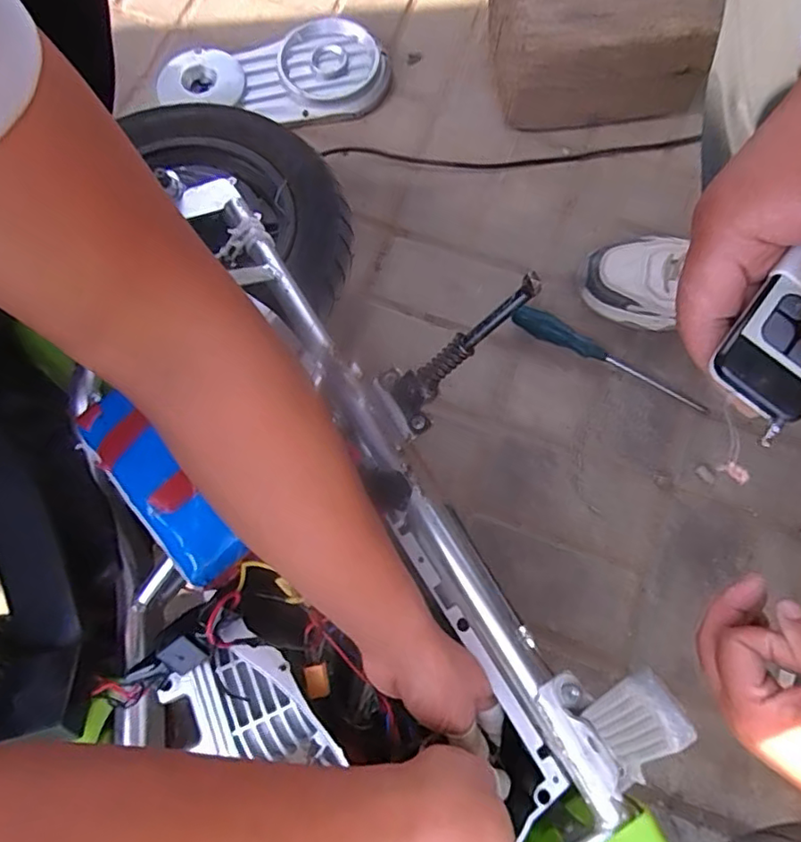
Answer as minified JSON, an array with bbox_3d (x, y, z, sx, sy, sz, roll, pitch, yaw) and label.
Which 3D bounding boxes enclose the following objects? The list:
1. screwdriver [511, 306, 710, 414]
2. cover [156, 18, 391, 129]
[{"bbox_3d":[0.241,-0.070,0.647,0.239,0.023,0.025,29,76,8],"label":"screwdriver"},{"bbox_3d":[-0.166,-0.460,0.762,0.299,0.033,0.150,-11,74,-2],"label":"cover"}]

